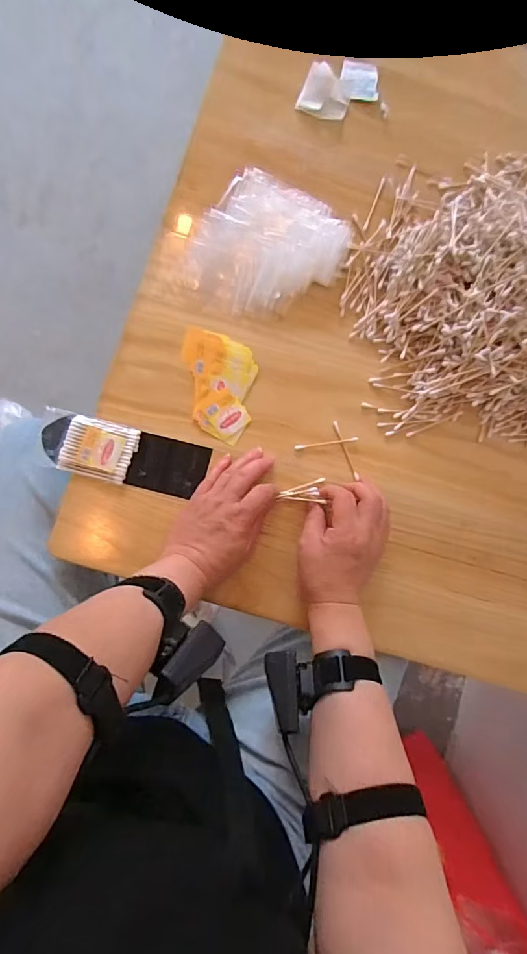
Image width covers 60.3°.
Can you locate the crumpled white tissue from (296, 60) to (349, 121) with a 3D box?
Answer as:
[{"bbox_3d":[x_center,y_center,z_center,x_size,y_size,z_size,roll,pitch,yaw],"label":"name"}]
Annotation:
[{"bbox_3d":[0.076,-0.467,0.552,0.058,0.019,0.051,21,84,-3],"label":"crumpled white tissue"}]

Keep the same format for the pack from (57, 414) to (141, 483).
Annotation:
[{"bbox_3d":[-0.180,-0.031,0.496,0.076,0.014,0.063,15,85,-3],"label":"pack"}]

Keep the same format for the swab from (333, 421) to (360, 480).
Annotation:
[{"bbox_3d":[0.096,-0.031,0.523,0.006,0.004,0.071,-20,87,-6],"label":"swab"}]

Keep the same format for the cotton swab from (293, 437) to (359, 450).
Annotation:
[{"bbox_3d":[0.073,-0.039,0.523,0.073,0.004,0.005,-8,86,-5],"label":"cotton swab"}]

